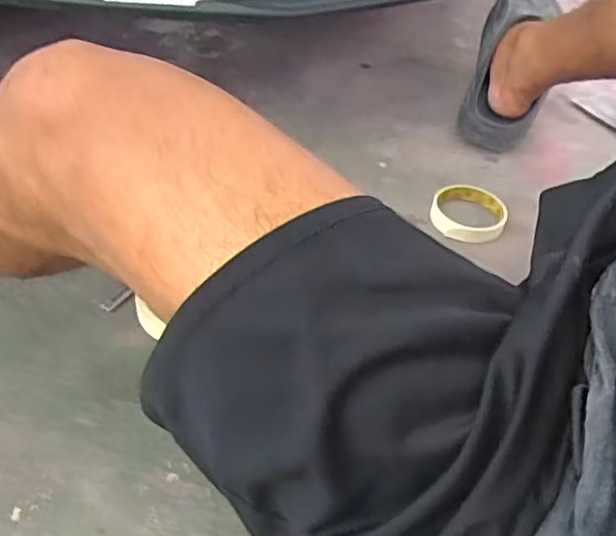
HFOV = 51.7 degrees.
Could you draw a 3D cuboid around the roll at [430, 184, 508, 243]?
[{"bbox_3d":[0.186,-0.065,0.740,0.084,0.023,0.093,15,42,9],"label":"roll"}]

